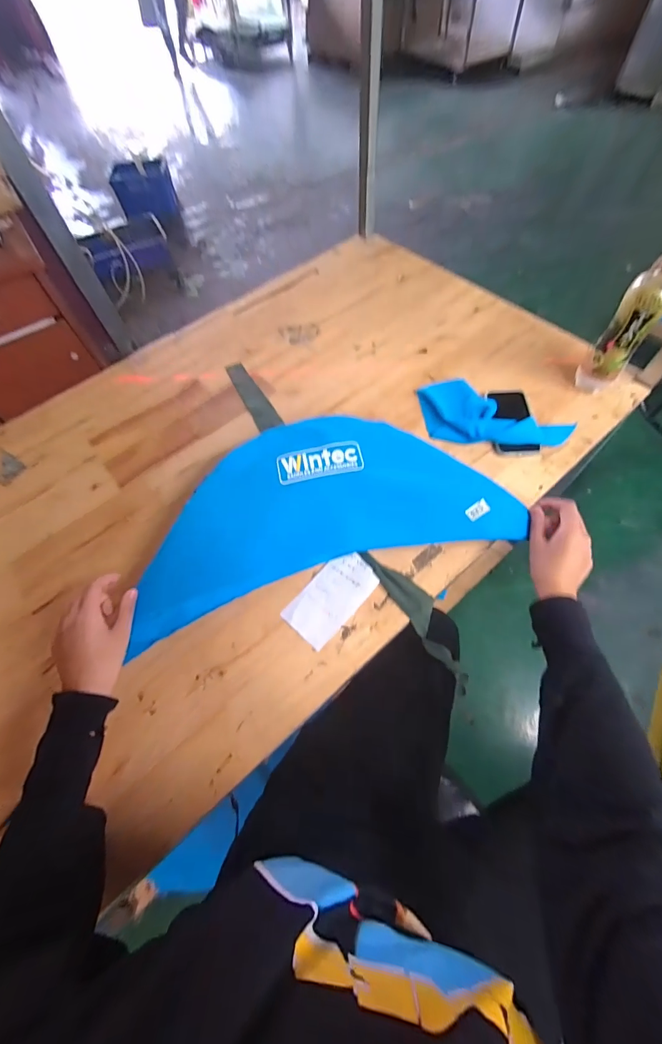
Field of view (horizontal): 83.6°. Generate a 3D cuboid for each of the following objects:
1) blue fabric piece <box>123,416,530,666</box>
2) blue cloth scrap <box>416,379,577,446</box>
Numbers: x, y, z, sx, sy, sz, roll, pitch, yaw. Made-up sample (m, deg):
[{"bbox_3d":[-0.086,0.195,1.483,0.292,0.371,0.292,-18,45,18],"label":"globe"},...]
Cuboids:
[{"bbox_3d":[-0.016,-0.023,0.558,0.542,0.090,0.256,-15,62,-3],"label":"blue fabric piece"},{"bbox_3d":[0.289,-0.201,0.665,0.249,0.025,0.148,4,62,6],"label":"blue cloth scrap"}]

